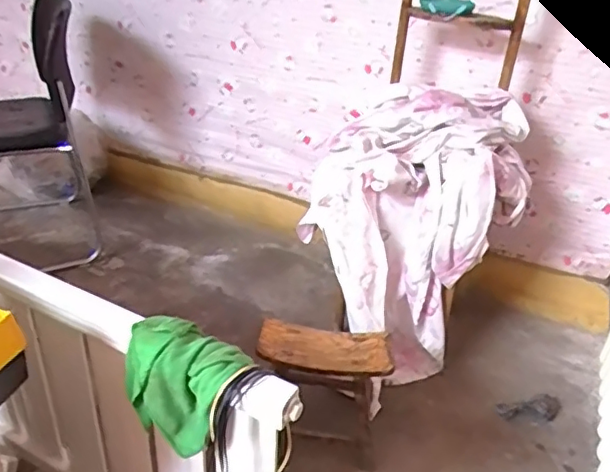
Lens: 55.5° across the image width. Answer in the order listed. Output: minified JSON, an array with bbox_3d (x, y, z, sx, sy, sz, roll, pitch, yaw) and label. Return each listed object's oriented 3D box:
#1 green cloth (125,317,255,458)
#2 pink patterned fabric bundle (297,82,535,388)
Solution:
[{"bbox_3d":[-0.156,0.193,0.736,0.149,0.151,0.077,17,32,20],"label":"green cloth"},{"bbox_3d":[0.282,-0.004,1.501,0.485,0.694,0.399,-22,40,-39],"label":"pink patterned fabric bundle"}]

